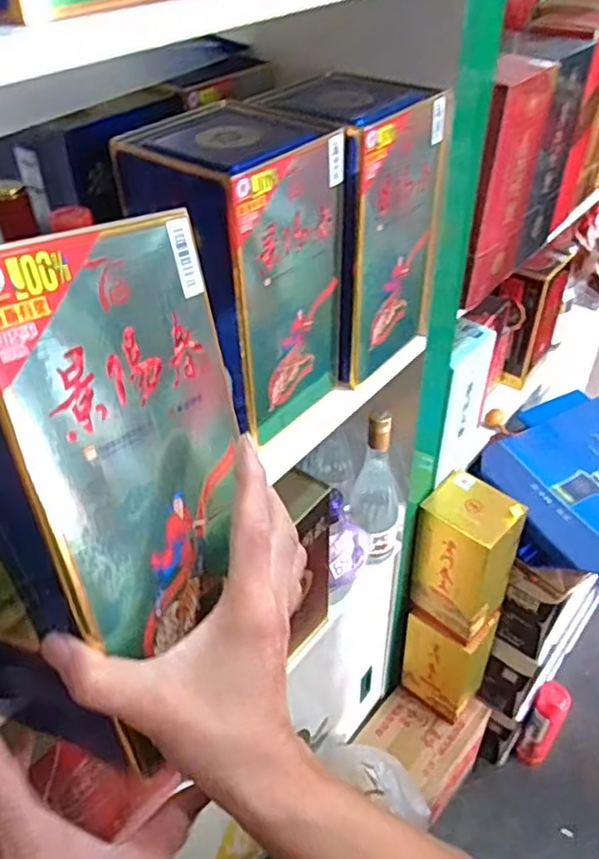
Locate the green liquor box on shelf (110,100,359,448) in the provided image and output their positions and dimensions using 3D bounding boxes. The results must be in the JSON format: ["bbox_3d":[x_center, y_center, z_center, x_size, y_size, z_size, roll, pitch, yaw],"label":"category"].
[{"bbox_3d":[-0.050,-0.145,0.635,0.138,0.268,0.156,30,50,32],"label":"green liquor box on shelf"}]

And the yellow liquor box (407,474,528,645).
[{"bbox_3d":[0.283,0.216,1.122,0.137,0.266,0.112,31,51,32],"label":"yellow liquor box"}]

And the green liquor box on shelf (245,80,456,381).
[{"bbox_3d":[0.058,-0.213,0.711,0.132,0.265,0.155,29,50,31],"label":"green liquor box on shelf"}]

